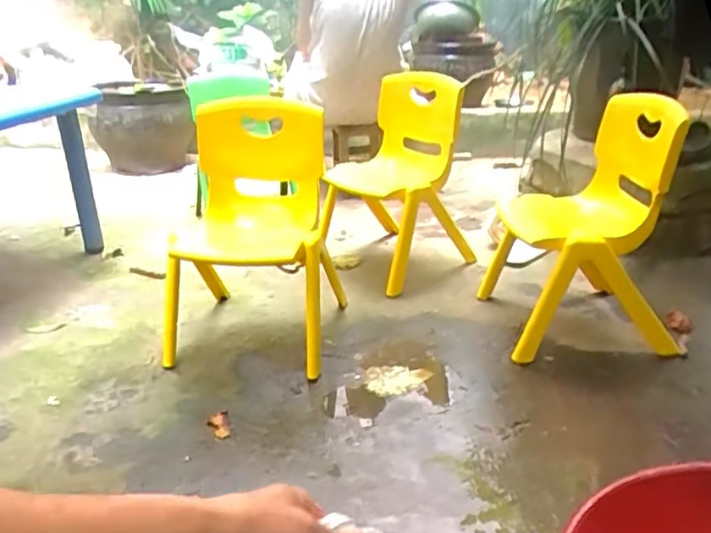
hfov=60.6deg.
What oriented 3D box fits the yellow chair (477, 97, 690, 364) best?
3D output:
[{"bbox_3d":[0.480,-0.089,1.342,0.329,0.518,0.339,-4,24,-6],"label":"yellow chair"}]

